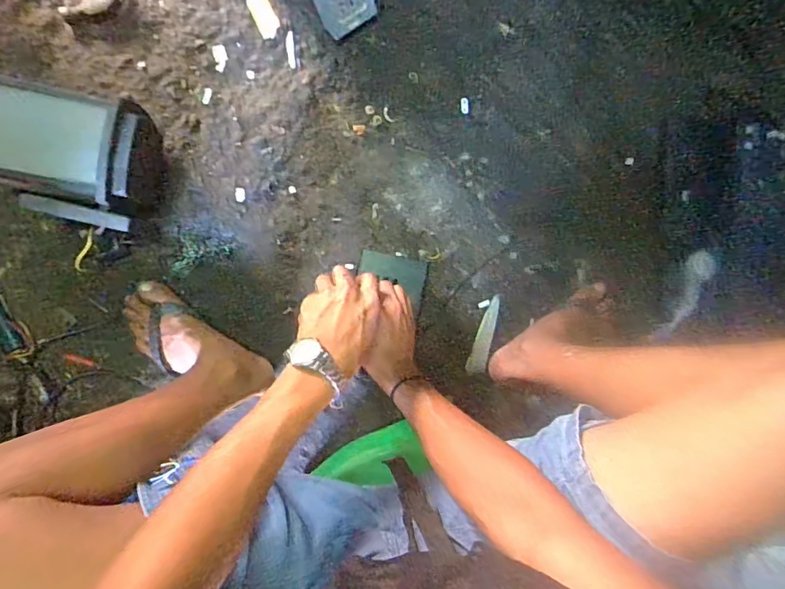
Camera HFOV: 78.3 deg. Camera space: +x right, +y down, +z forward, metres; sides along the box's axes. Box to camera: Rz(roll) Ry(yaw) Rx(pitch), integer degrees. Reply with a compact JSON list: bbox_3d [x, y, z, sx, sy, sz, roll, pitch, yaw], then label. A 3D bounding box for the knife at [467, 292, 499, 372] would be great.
[{"bbox_3d":[0.160,0.068,0.825,0.033,0.009,0.136,17,87,-8],"label":"knife"}]

